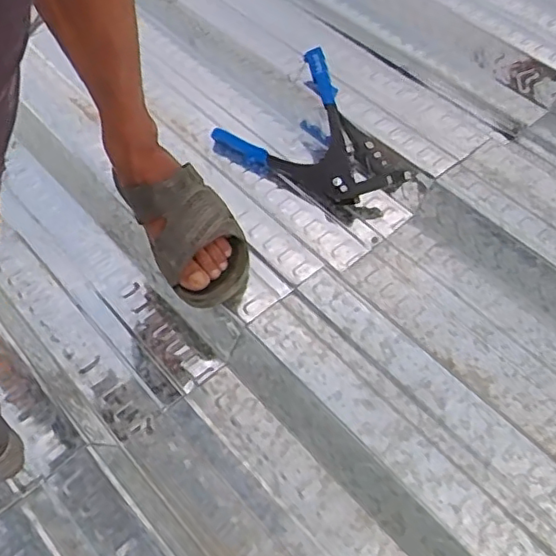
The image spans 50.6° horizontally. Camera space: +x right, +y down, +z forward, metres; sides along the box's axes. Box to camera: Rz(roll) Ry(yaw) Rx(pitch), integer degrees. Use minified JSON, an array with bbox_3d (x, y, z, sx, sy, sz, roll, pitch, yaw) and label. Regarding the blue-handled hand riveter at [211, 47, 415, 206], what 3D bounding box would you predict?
[{"bbox_3d":[0.051,-0.183,0.844,0.205,0.064,0.242,-41,71,4],"label":"blue-handled hand riveter"}]

